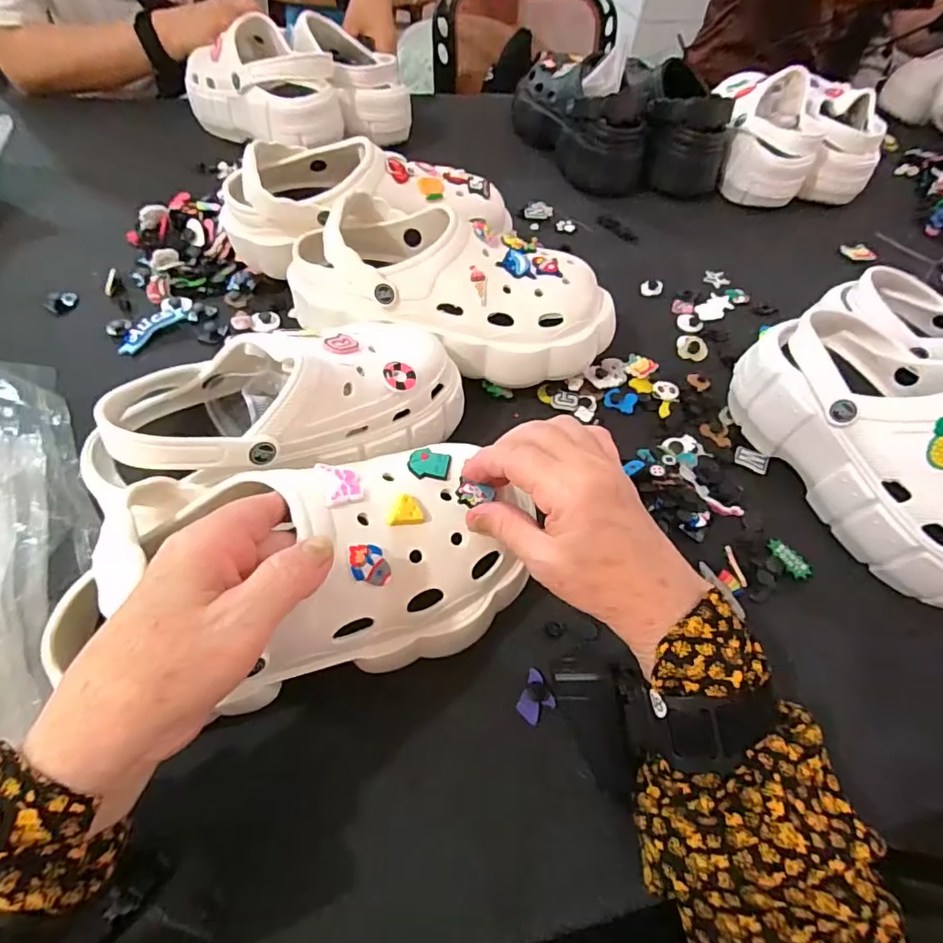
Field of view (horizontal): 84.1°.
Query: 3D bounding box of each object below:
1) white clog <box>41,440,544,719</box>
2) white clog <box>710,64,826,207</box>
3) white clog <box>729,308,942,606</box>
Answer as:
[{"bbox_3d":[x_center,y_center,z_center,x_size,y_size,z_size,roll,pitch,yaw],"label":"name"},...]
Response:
[{"bbox_3d":[-0.085,0.057,0.287,0.227,0.091,0.101,-17,59,-15],"label":"white clog"},{"bbox_3d":[0.383,-0.455,0.694,0.102,0.098,0.205,6,55,-1],"label":"white clog"},{"bbox_3d":[0.317,-0.015,0.387,0.112,0.105,0.245,-22,60,-18],"label":"white clog"}]

